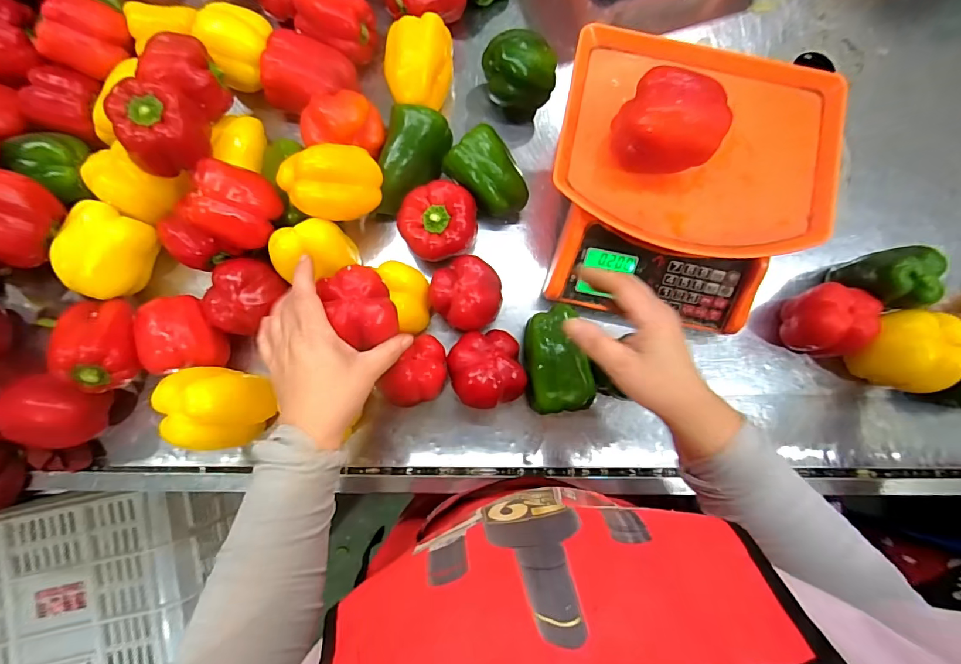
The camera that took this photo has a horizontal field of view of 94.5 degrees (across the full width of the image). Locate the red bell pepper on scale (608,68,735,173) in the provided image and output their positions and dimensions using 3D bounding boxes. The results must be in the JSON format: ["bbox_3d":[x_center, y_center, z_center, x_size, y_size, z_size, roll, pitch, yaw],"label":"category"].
[{"bbox_3d":[0.171,-0.186,0.414,0.089,0.071,0.084,0,84,-3],"label":"red bell pepper on scale"}]

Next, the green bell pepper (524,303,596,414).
[{"bbox_3d":[0.082,0.031,0.509,0.067,0.069,0.115,-8,85,-3],"label":"green bell pepper"}]

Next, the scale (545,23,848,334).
[{"bbox_3d":[0.214,-0.157,0.494,0.280,0.112,0.277,12,84,-1],"label":"scale"}]

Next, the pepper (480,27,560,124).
[{"bbox_3d":[0.048,-0.311,0.548,0.075,0.077,0.074,-14,85,-4],"label":"pepper"}]

